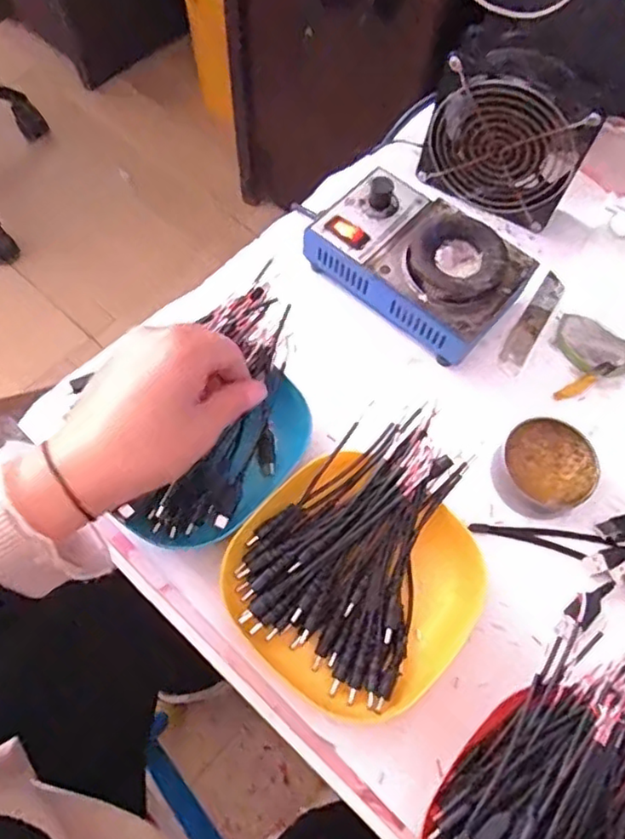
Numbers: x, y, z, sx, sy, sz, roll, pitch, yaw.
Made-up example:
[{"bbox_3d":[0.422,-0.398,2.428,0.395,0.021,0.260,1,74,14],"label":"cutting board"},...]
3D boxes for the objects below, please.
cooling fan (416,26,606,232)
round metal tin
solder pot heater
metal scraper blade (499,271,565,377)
[{"bbox_3d":[0.152,-0.220,0.496,0.117,0.109,0.049,29,67,11],"label":"cooling fan"},{"bbox_3d":[0.157,0.032,0.430,0.061,0.024,0.063,1,65,-2],"label":"round metal tin"},{"bbox_3d":[0.079,-0.118,0.477,0.146,0.065,0.094,39,70,15],"label":"solder pot heater"},{"bbox_3d":[0.171,-0.075,0.496,0.020,0.004,0.099,31,68,11],"label":"metal scraper blade"}]

